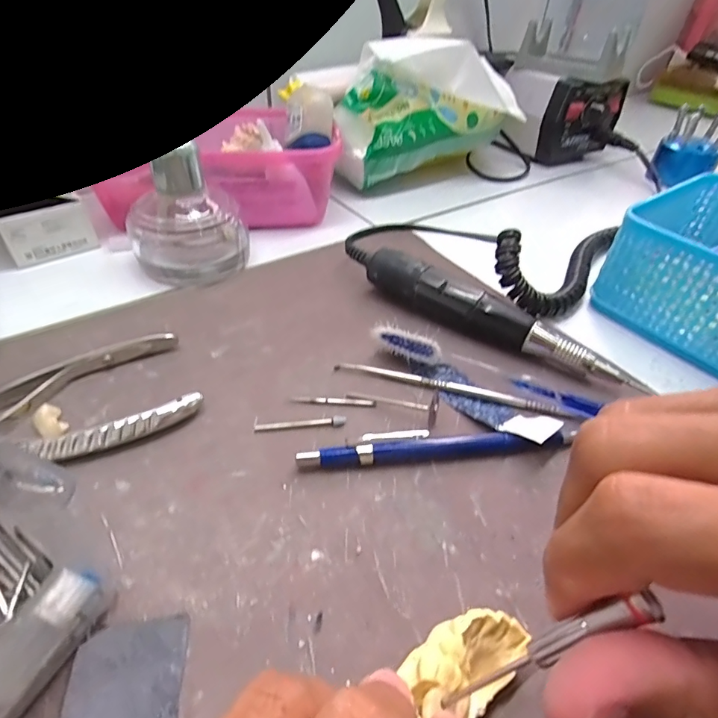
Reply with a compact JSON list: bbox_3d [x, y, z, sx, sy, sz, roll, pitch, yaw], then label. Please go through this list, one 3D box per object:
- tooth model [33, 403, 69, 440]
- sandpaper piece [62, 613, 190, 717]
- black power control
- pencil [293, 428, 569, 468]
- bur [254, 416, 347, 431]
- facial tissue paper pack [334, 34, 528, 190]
[{"bbox_3d":[-0.139,0.029,0.202,0.012,0.007,0.018,-31,53,-32],"label":"tooth model"},{"bbox_3d":[-0.070,0.097,0.136,0.031,0.004,0.033,2,40,-11],"label":"sandpaper piece"},{"bbox_3d":[0.241,-0.252,0.484,0.095,0.081,0.031,-19,47,-23],"label":"black power control"},{"bbox_3d":[0.037,0.040,0.201,0.123,0.012,0.012,-1,43,-5],"label":"pencil"},{"bbox_3d":[-0.027,0.030,0.211,0.042,0.004,0.004,-2,43,-7],"label":"bur"},{"bbox_3d":[0.067,-0.229,0.411,0.183,0.097,0.071,-18,47,-22],"label":"facial tissue paper pack"}]

